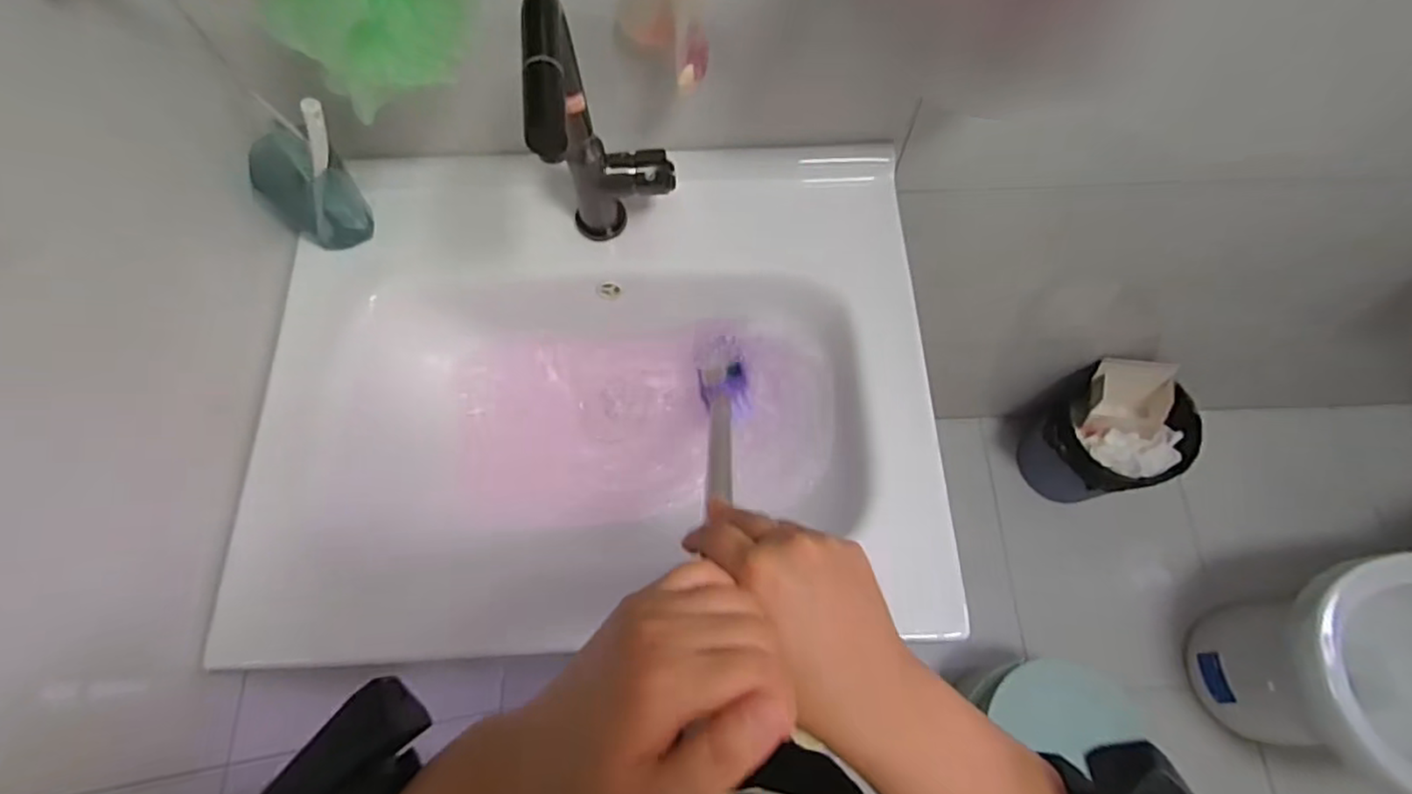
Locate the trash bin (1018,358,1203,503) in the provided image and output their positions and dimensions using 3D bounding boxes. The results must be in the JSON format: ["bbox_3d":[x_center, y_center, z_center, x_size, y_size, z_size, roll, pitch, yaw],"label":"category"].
[{"bbox_3d":[0.781,0.082,1.333,0.249,0.284,0.228,0,68,0],"label":"trash bin"}]

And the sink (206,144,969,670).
[{"bbox_3d":[-0.101,0.009,0.673,0.601,0.162,0.468,-2,68,-1],"label":"sink"}]

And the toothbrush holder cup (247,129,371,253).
[{"bbox_3d":[-0.360,-0.185,0.623,0.063,0.114,0.053,10,68,4],"label":"toothbrush holder cup"}]

